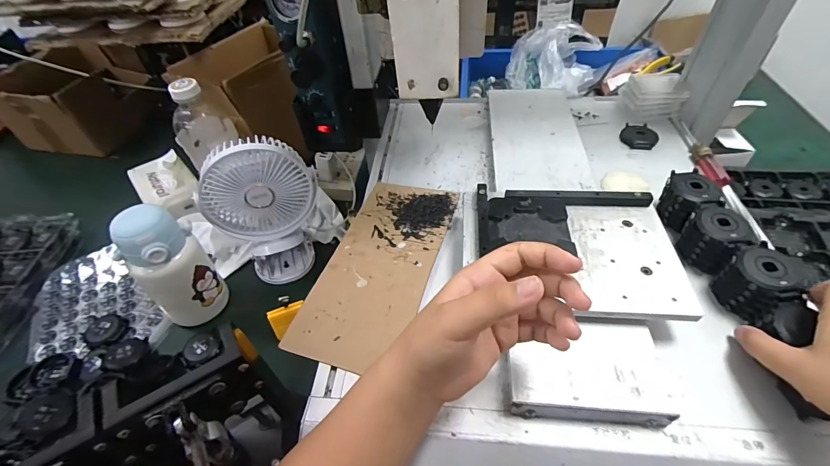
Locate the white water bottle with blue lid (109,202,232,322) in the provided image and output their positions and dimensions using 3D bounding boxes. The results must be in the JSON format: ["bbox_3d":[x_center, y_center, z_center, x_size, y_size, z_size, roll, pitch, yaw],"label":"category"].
[{"bbox_3d":[-0.315,0.045,0.491,0.076,0.172,0.064,-26,52,-18],"label":"white water bottle with blue lid"}]

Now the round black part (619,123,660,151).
[{"bbox_3d":[0.324,-0.139,0.539,0.048,0.009,0.054,19,53,19],"label":"round black part"}]

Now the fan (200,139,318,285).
[{"bbox_3d":[-0.210,-0.031,0.546,0.151,0.197,0.090,-32,54,-22],"label":"fan"}]

